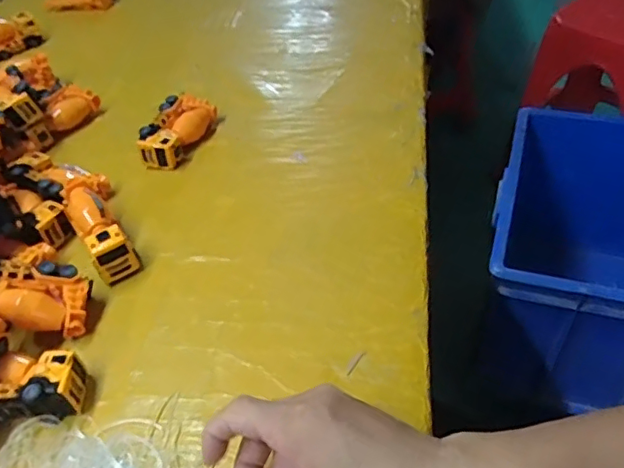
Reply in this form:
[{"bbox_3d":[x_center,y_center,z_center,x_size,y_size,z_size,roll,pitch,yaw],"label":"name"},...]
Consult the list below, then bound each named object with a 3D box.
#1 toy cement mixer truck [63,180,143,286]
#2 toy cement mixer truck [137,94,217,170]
[{"bbox_3d":[-0.200,-0.006,0.517,0.034,0.041,0.103,-30,66,-25],"label":"toy cement mixer truck"},{"bbox_3d":[-0.155,-0.118,0.641,0.056,0.035,0.100,8,47,15],"label":"toy cement mixer truck"}]

